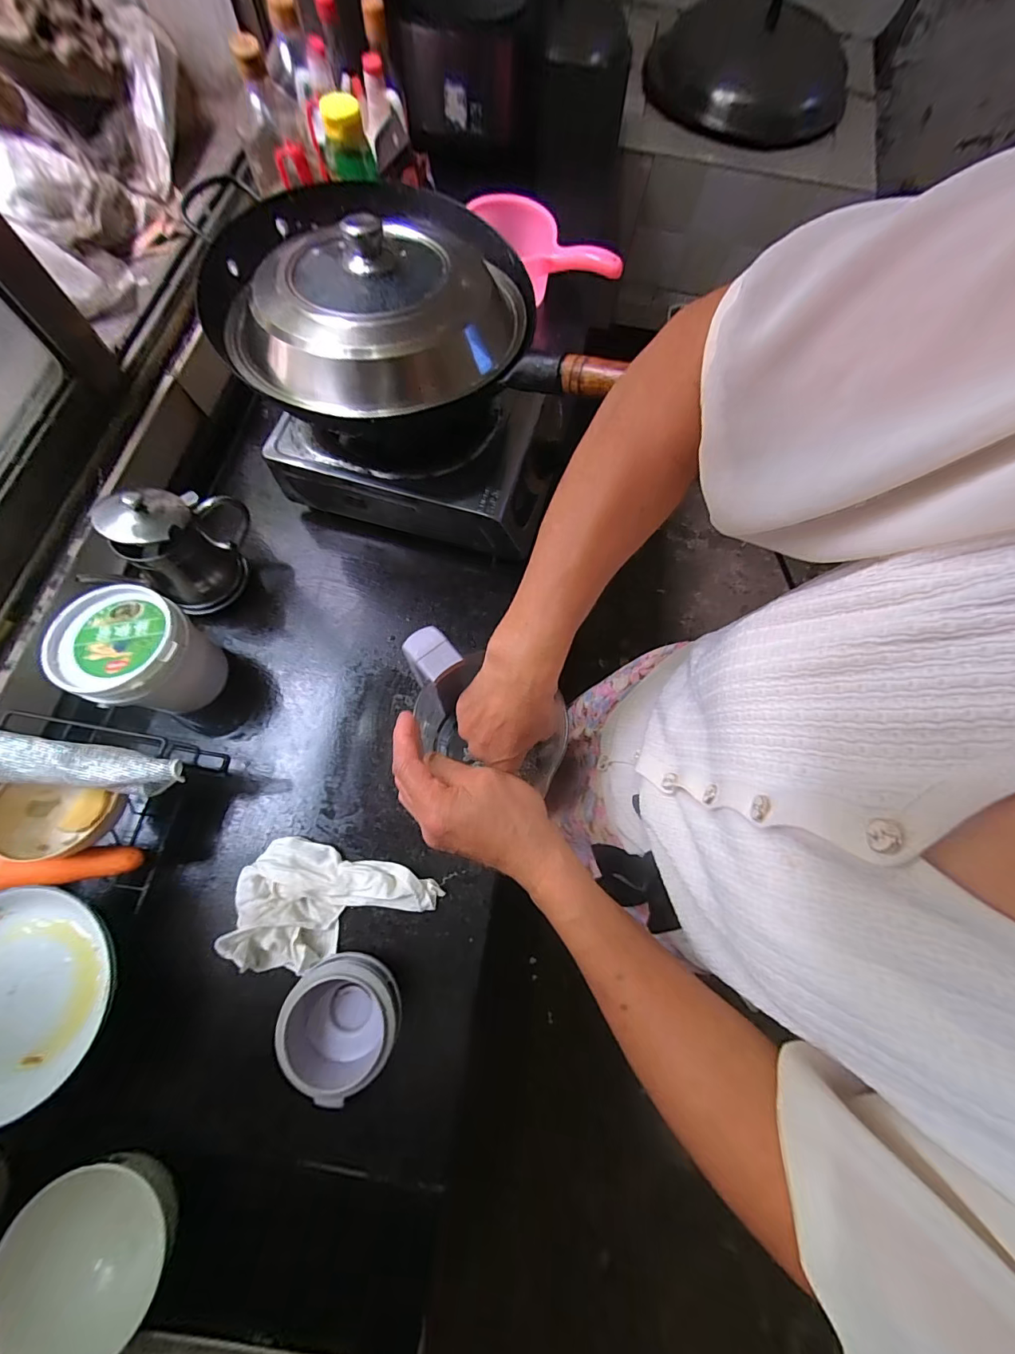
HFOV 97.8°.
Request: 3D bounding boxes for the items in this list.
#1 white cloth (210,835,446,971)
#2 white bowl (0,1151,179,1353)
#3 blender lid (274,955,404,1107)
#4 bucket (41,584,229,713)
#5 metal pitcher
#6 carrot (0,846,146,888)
[{"bbox_3d":[-0.192,0.257,0.504,0.224,0.033,0.138,1,73,-2],"label":"white cloth"},{"bbox_3d":[-0.359,0.497,0.382,0.127,0.049,0.125,1,73,-2],"label":"white bowl"},{"bbox_3d":[-0.169,0.352,0.459,0.110,0.067,0.113,23,73,5],"label":"blender lid"},{"bbox_3d":[-0.409,-0.019,0.515,0.104,0.136,0.128,27,74,6],"label":"bucket"},{"bbox_3d":[-0.391,-0.164,0.555,0.127,0.149,0.094,-24,75,-9],"label":"metal pitcher"},{"bbox_3d":[-0.446,0.190,0.444,0.134,0.026,0.030,-6,73,-4],"label":"carrot"}]

